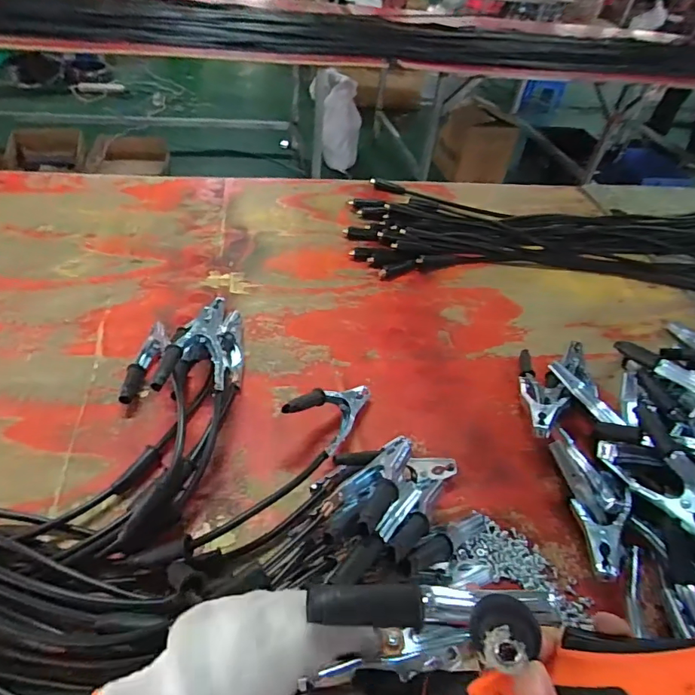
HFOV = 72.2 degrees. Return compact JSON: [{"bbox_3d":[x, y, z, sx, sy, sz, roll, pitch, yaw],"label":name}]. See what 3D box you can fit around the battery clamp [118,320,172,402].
[{"bbox_3d":[-0.278,0.024,0.661,0.035,0.035,0.140,9,44,2],"label":"battery clamp"}]

